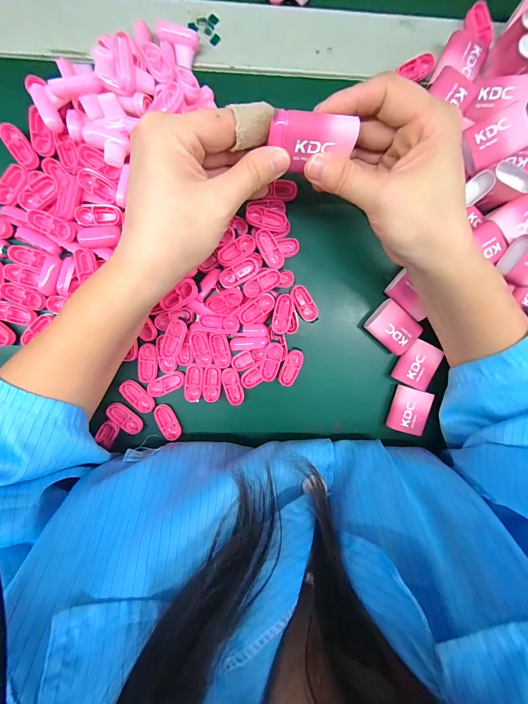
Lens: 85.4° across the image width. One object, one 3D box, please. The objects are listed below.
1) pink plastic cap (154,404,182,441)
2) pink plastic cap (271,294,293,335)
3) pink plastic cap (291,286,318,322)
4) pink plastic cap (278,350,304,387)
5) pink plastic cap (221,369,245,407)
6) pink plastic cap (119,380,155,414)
[{"bbox_3d":[-0.088,0.064,0.261,0.014,0.007,0.034,-26,97,1],"label":"pink plastic cap"},{"bbox_3d":[0.016,-0.033,0.248,0.016,0.007,0.034,12,96,-4],"label":"pink plastic cap"},{"bbox_3d":[0.036,-0.043,0.258,0.015,0.005,0.034,-32,97,1],"label":"pink plastic cap"},{"bbox_3d":[0.025,0.015,0.263,0.015,0.004,0.034,23,95,-5],"label":"pink plastic cap"},{"bbox_3d":[-0.028,0.032,0.260,0.016,0.004,0.034,-18,97,-1],"label":"pink plastic cap"},{"bbox_3d":[-0.113,0.040,0.255,0.015,0.006,0.034,-43,97,3],"label":"pink plastic cap"}]

